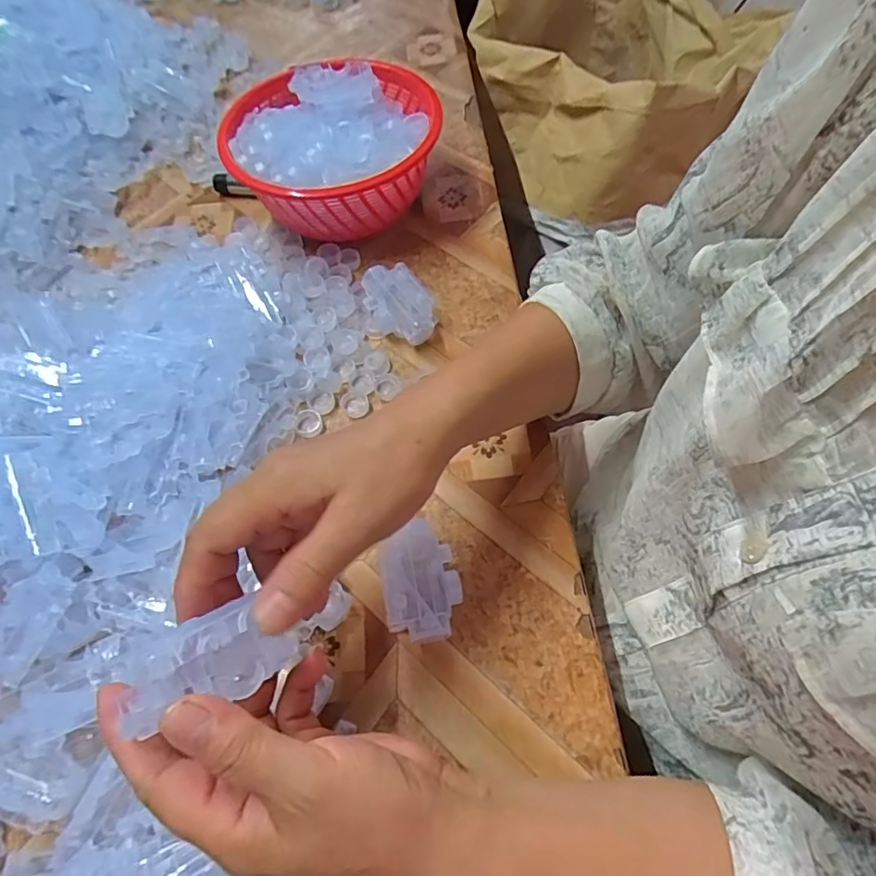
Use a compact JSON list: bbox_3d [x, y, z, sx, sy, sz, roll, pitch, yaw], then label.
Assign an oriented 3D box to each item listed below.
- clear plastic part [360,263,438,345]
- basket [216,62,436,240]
[{"bbox_3d":[-0.032,-0.106,0.445,0.040,0.029,0.069,-32,63,-15],"label":"clear plastic part"},{"bbox_3d":[-0.087,-0.241,0.488,0.180,0.084,0.161,-10,59,-2],"label":"basket"}]

